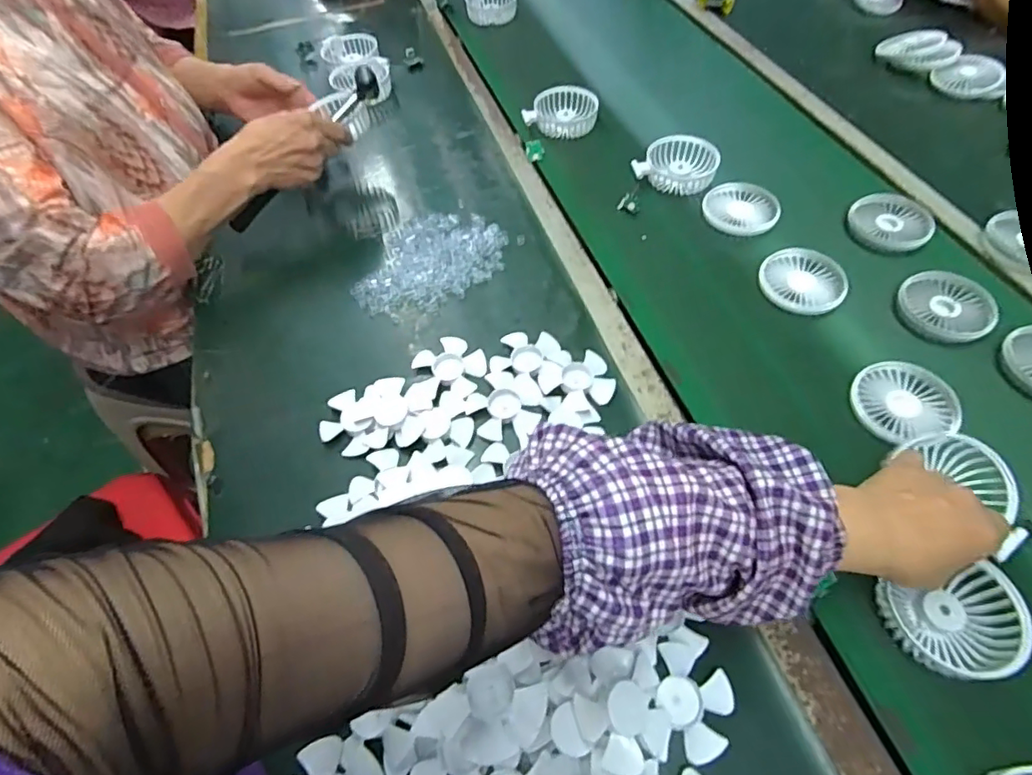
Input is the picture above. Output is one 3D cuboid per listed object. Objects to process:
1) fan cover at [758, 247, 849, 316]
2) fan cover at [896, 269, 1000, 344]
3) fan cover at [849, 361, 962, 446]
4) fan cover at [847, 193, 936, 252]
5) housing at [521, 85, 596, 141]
[{"bbox_3d":[0.313,-0.118,0.596,0.087,0.013,0.093,38,63,24],"label":"fan cover"},{"bbox_3d":[0.448,-0.086,0.570,0.085,0.016,0.089,26,58,18],"label":"fan cover"},{"bbox_3d":[0.355,0.012,0.504,0.088,0.011,0.080,-8,55,-6],"label":"fan cover"},{"bbox_3d":[0.441,-0.198,0.645,0.085,0.013,0.096,29,59,19],"label":"fan cover"},{"bbox_3d":[0.067,-0.392,0.776,0.091,0.026,0.084,20,57,14],"label":"housing"}]

